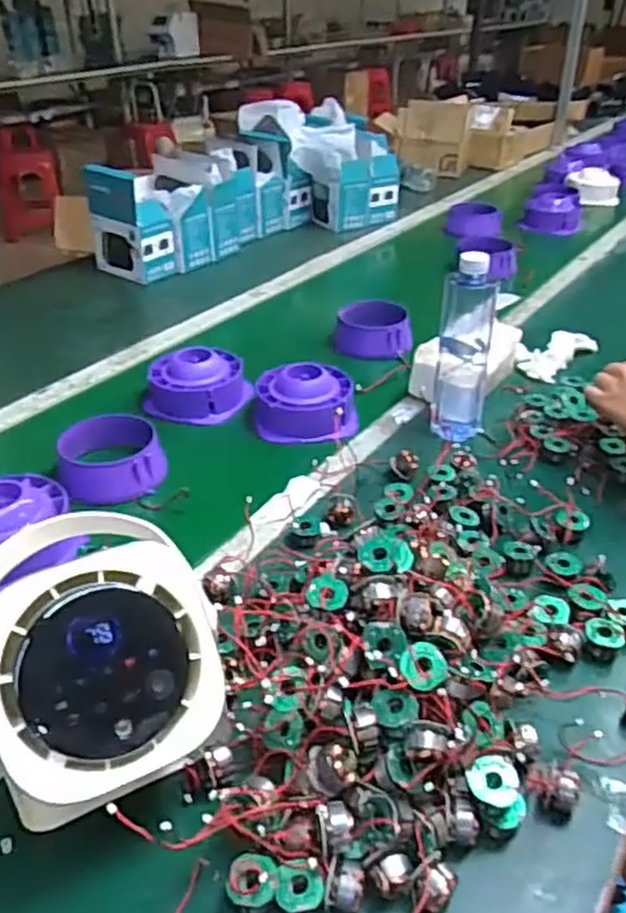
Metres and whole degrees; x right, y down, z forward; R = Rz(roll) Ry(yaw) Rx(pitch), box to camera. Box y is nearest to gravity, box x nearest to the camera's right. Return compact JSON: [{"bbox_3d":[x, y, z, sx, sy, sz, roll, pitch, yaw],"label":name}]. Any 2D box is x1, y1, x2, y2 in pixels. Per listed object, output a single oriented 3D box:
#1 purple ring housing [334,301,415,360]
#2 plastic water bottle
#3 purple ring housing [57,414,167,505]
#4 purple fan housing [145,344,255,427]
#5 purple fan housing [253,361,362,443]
[{"bbox_3d":[0.100,-0.212,1.174,0.119,0.061,0.100,3,34,3],"label":"purple ring housing"},{"bbox_3d":[0.194,-0.141,0.919,0.068,0.224,0.064,9,35,13],"label":"plastic water bottle"},{"bbox_3d":[-0.238,0.001,0.857,0.122,0.062,0.102,-15,37,-21],"label":"purple ring housing"},{"bbox_3d":[-0.165,-0.108,1.023,0.125,0.066,0.106,10,35,13],"label":"purple fan housing"},{"bbox_3d":[-0.009,-0.076,0.969,0.136,0.061,0.111,1,34,1],"label":"purple fan housing"}]

